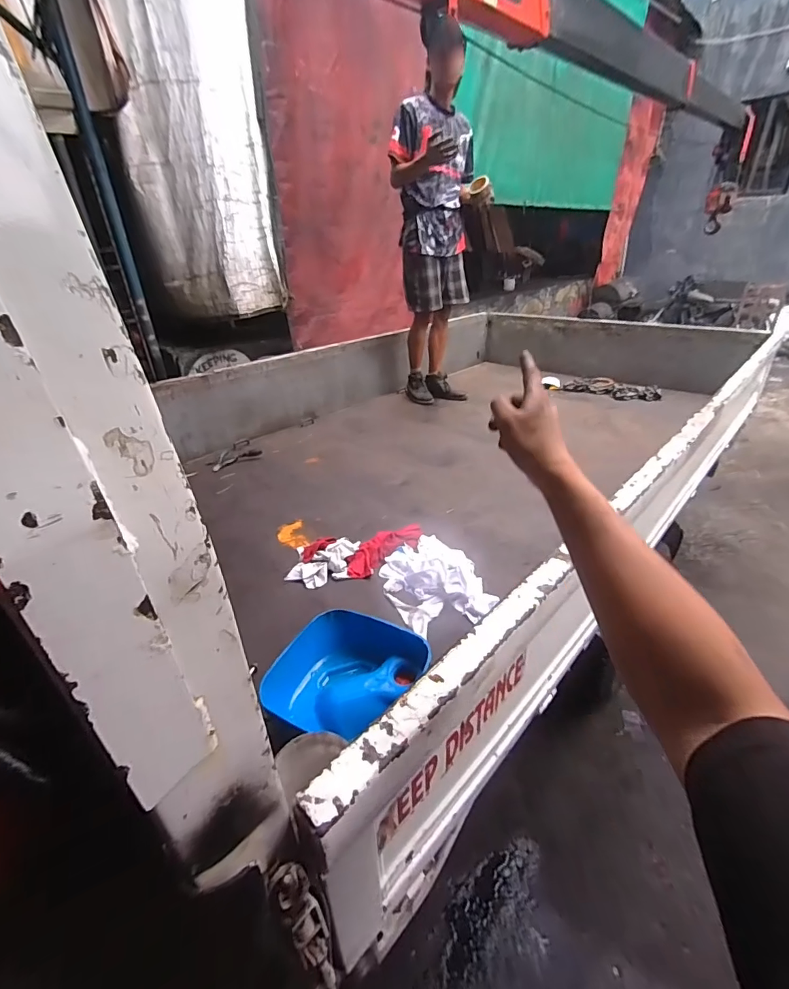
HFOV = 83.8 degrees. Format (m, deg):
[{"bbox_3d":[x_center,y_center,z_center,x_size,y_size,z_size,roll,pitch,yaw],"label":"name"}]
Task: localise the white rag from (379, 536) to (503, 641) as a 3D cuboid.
[{"bbox_3d":[0.098,0.211,1.224,0.247,0.065,0.378,-13,32,-17],"label":"white rag"}]

